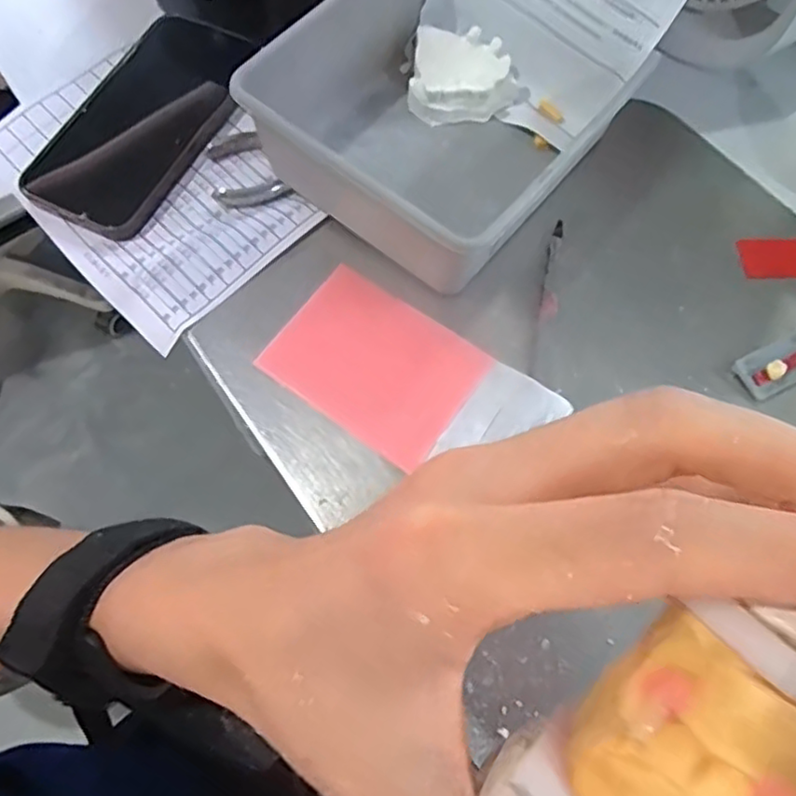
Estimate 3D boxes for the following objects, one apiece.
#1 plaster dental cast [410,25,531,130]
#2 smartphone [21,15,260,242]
[{"bbox_3d":[0.043,-0.191,0.386,0.067,0.029,0.052,7,67,4],"label":"plaster dental cast"},{"bbox_3d":[-0.152,-0.174,0.396,0.080,0.013,0.169,26,69,11],"label":"smartphone"}]

